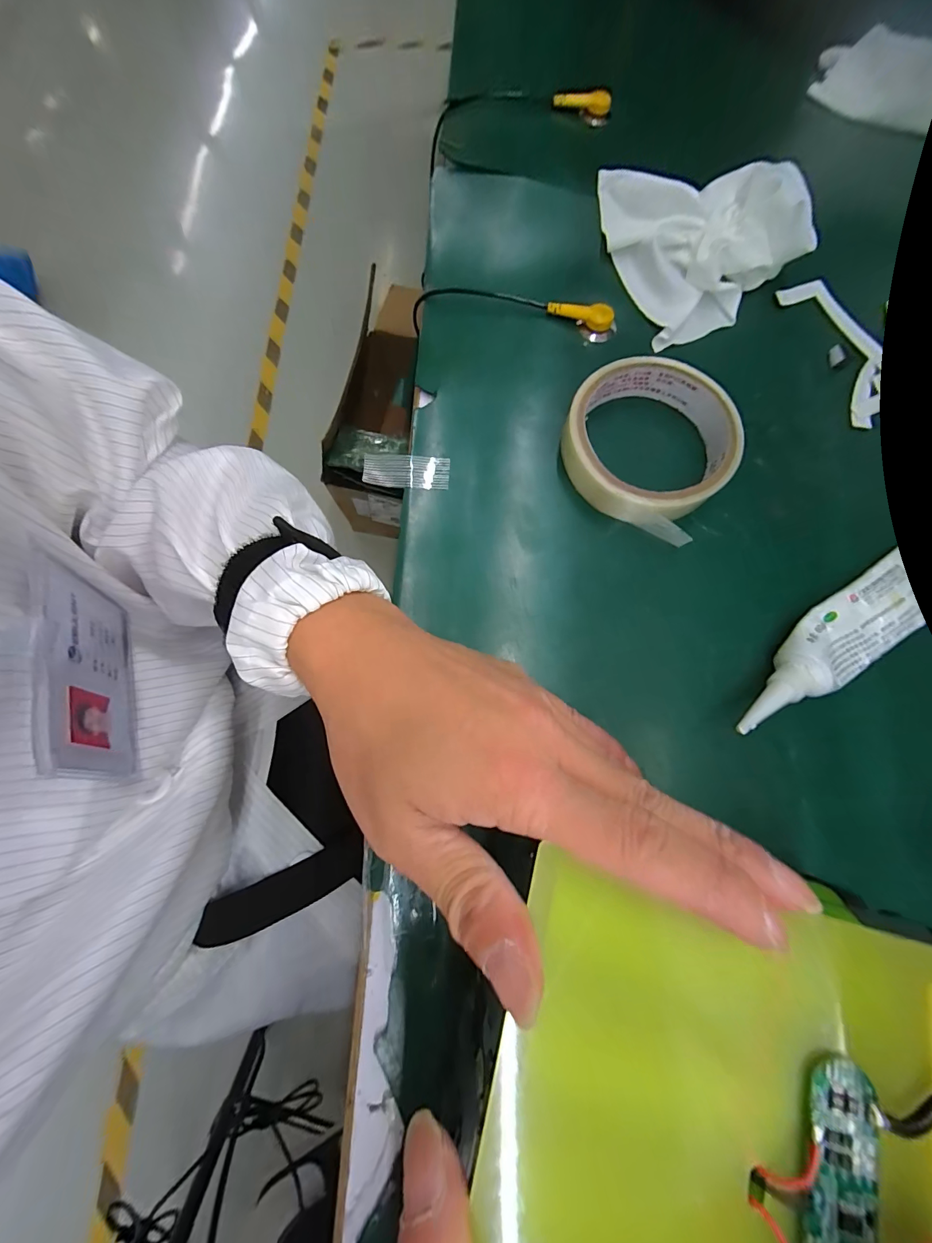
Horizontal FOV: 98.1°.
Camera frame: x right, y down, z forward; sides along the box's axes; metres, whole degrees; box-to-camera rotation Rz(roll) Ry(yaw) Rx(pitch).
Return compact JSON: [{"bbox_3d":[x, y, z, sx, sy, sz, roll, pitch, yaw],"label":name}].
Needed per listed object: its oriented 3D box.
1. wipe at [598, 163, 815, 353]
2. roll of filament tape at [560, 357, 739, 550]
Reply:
[{"bbox_3d":[0.144,-0.249,0.249,0.099,0.041,0.132,-17,77,-4],"label":"wipe"},{"bbox_3d":[0.100,-0.100,0.224,0.088,0.025,0.094,0,77,0],"label":"roll of filament tape"}]

